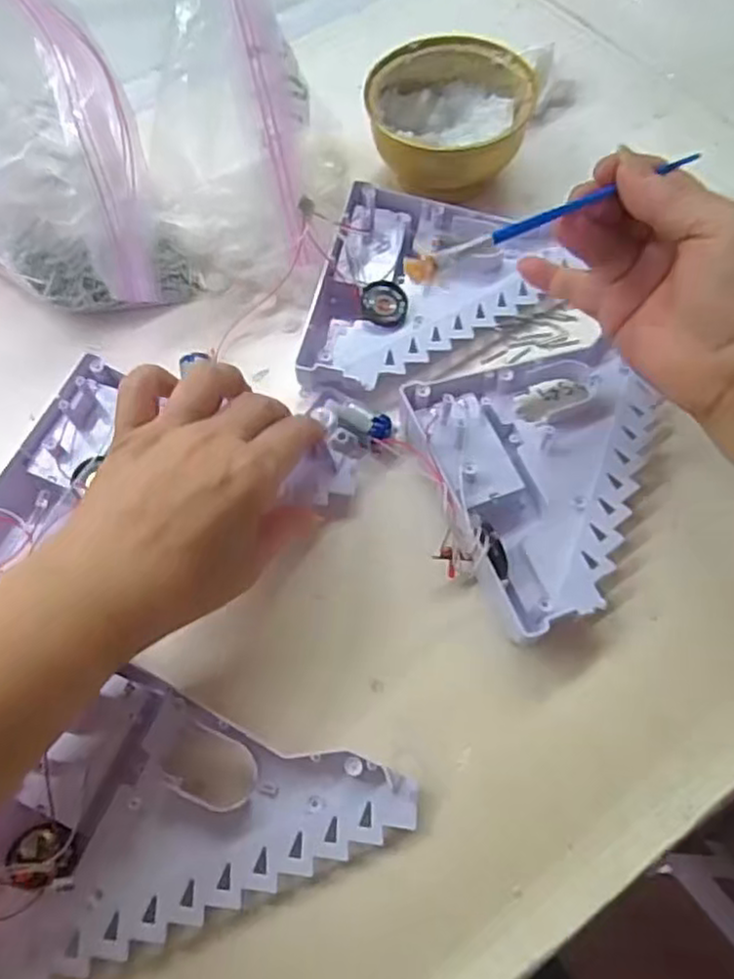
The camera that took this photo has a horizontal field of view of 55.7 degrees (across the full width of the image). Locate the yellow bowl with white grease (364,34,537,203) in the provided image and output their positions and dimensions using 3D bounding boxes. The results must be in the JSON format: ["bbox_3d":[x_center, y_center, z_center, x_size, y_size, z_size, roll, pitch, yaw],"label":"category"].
[{"bbox_3d":[0.049,-0.227,0.433,0.098,0.054,0.086,-21,65,-8],"label":"yellow bowl with white grease"}]

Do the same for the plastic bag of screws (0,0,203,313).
[{"bbox_3d":[-0.156,-0.161,0.366,0.092,0.142,0.094,29,69,15],"label":"plastic bag of screws"}]

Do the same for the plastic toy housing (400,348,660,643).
[{"bbox_3d":[0.095,-0.006,0.339,0.118,0.029,0.131,-17,65,-6],"label":"plastic toy housing"}]

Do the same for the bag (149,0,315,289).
[{"bbox_3d":[-0.076,-0.208,0.381,0.090,0.177,0.041,3,25,12],"label":"bag"}]

